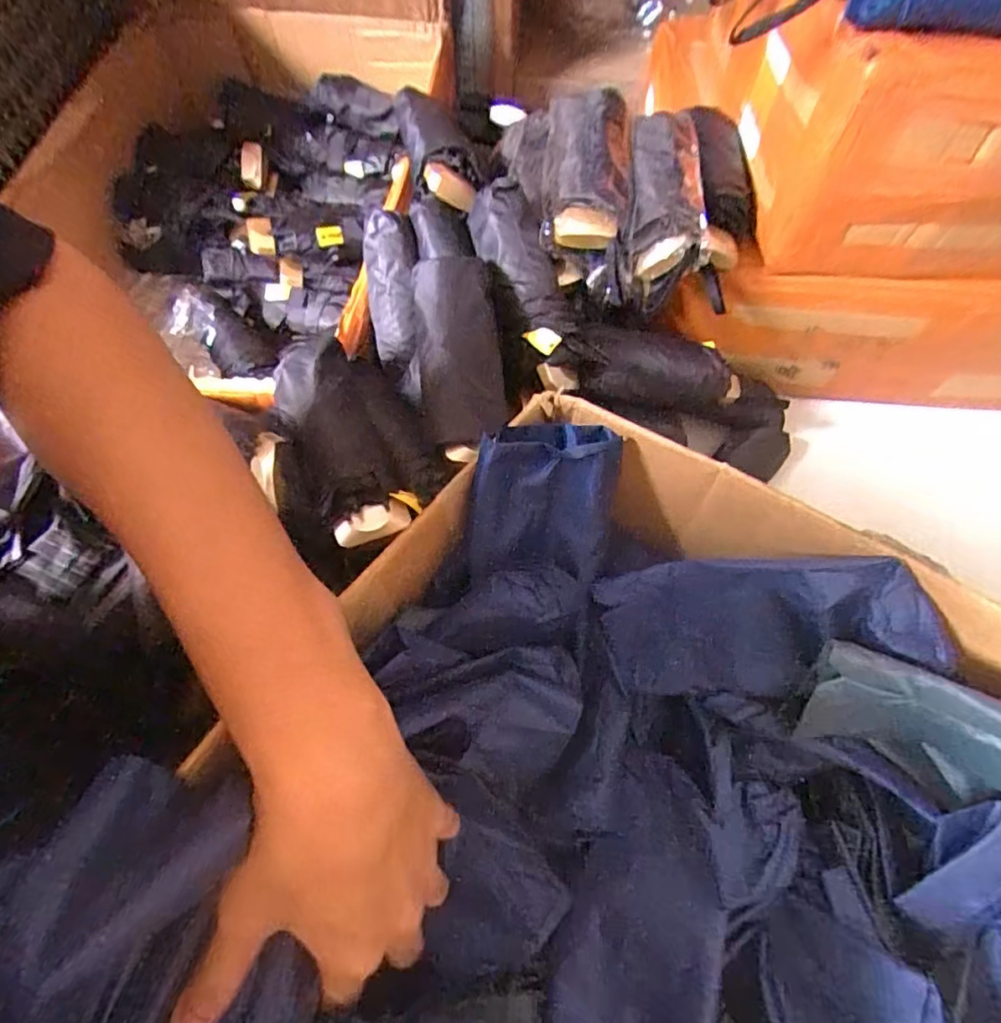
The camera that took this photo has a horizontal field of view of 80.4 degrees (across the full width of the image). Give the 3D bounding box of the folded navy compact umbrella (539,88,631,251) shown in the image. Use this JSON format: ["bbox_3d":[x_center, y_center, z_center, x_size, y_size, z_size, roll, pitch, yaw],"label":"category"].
[{"bbox_3d":[0.073,-0.302,0.508,0.071,0.032,0.170,5,65,3],"label":"folded navy compact umbrella"}]

